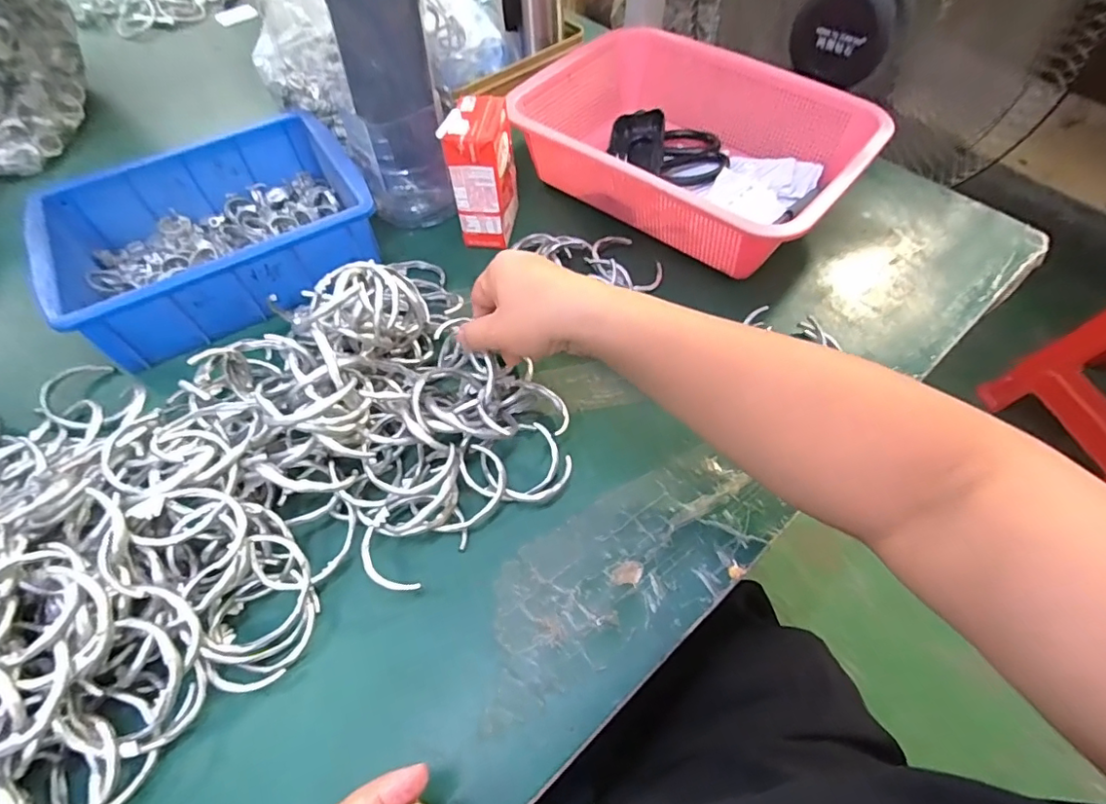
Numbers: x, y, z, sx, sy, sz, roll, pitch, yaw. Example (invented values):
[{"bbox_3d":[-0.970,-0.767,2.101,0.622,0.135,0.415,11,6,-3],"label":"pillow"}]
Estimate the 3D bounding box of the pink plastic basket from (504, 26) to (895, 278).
[{"bbox_3d":[0.126,-0.244,0.510,0.293,0.082,0.212,32,63,17],"label":"pink plastic basket"}]

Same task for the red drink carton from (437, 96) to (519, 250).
[{"bbox_3d":[-0.060,-0.203,0.478,0.047,0.107,0.067,11,59,5],"label":"red drink carton"}]

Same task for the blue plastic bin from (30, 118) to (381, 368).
[{"bbox_3d":[-0.288,-0.146,0.476,0.235,0.080,0.175,-29,64,-18],"label":"blue plastic bin"}]

